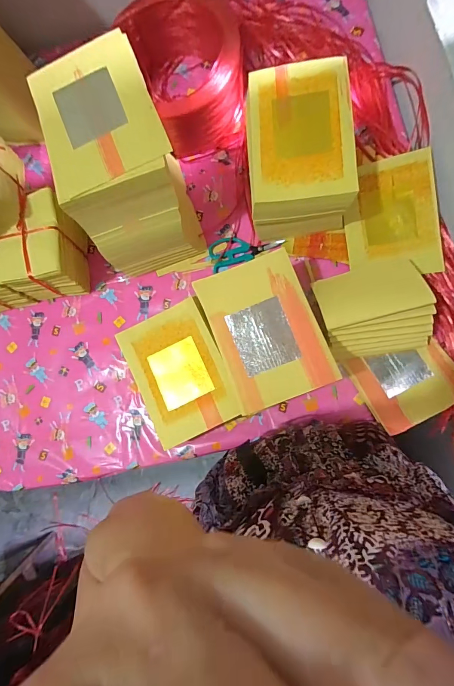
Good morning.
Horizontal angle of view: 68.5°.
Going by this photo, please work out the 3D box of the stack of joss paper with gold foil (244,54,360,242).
[{"bbox_3d":[0.124,-0.314,0.601,0.167,0.164,0.259,-7,83,6],"label":"stack of joss paper with gold foil"}]

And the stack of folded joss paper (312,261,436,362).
[{"bbox_3d":[0.245,-0.053,0.570,0.164,0.117,0.151,-14,82,5],"label":"stack of folded joss paper"}]

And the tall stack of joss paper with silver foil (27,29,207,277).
[{"bbox_3d":[-0.169,-0.298,0.596,0.166,0.253,0.257,-17,82,4],"label":"tall stack of joss paper with silver foil"}]

